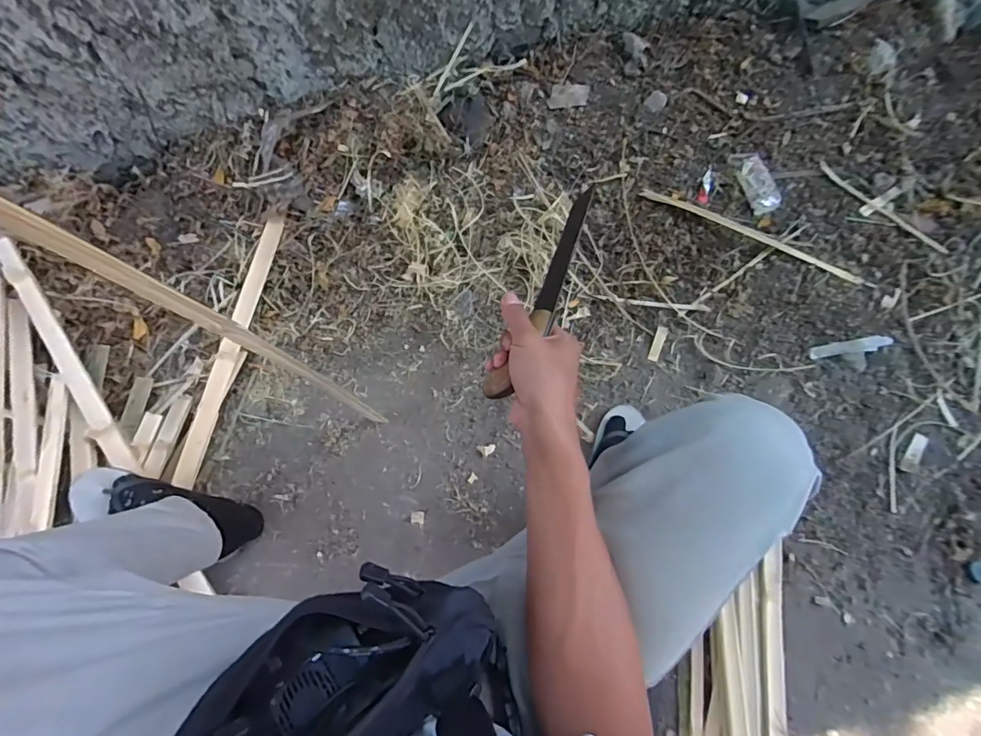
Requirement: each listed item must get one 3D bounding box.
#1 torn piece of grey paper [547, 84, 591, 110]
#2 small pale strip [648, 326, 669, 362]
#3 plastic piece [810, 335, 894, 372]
[{"bbox_3d":[0.158,-0.550,0.961,0.086,0.004,0.048,-6,88,-2],"label":"torn piece of grey paper"},{"bbox_3d":[0.319,-0.047,0.903,0.021,0.005,0.070,23,74,9],"label":"small pale strip"},{"bbox_3d":[0.666,-0.026,0.870,0.134,0.016,0.056,-10,72,-2],"label":"plastic piece"}]

